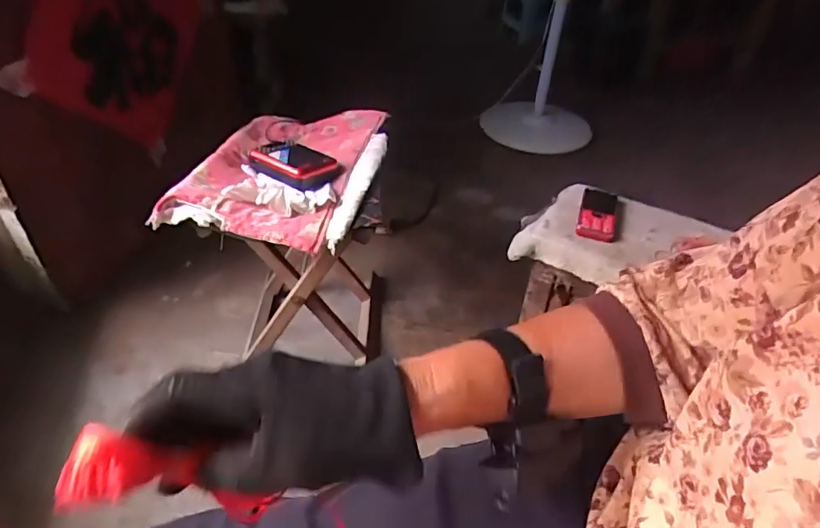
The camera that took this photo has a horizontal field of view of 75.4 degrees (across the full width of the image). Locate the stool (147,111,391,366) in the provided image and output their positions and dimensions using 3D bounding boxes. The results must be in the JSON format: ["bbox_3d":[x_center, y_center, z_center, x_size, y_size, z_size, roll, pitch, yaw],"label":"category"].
[{"bbox_3d":[-0.179,-0.017,0.901,0.266,0.381,0.324,6,39,4],"label":"stool"}]

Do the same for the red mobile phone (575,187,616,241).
[{"bbox_3d":[0.295,-0.082,0.829,0.053,0.019,0.131,15,40,14],"label":"red mobile phone"}]

